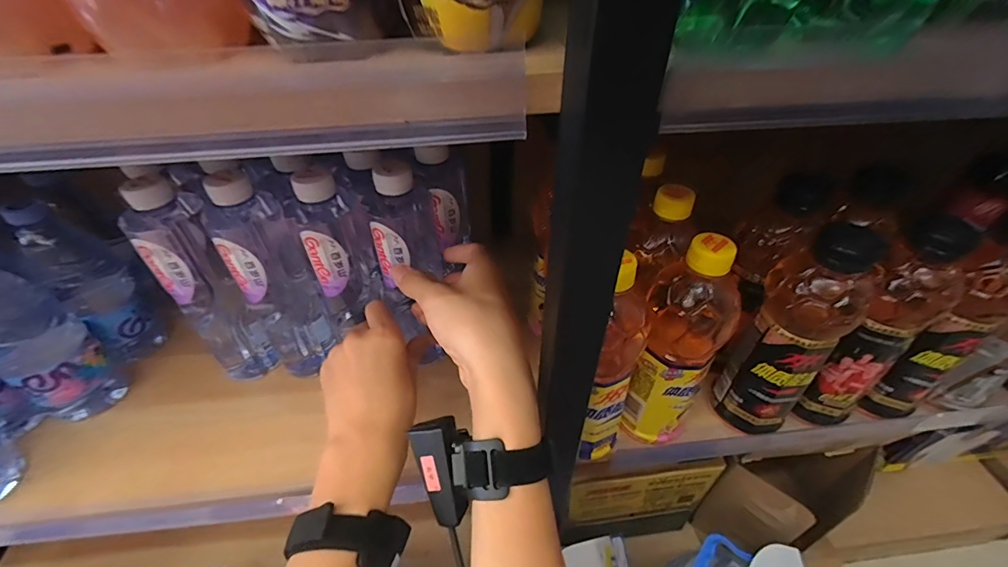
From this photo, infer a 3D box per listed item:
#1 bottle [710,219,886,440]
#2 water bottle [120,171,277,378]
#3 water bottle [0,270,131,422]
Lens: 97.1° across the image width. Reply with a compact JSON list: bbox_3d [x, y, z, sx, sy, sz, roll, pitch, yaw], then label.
[{"bbox_3d":[0.248,0.045,0.388,0.065,0.209,0.059,31,51,29],"label":"bottle"},{"bbox_3d":[-0.281,0.011,0.427,0.055,0.230,0.055,33,53,31],"label":"water bottle"},{"bbox_3d":[-0.437,0.053,0.413,0.058,0.197,0.068,21,47,22],"label":"water bottle"}]

